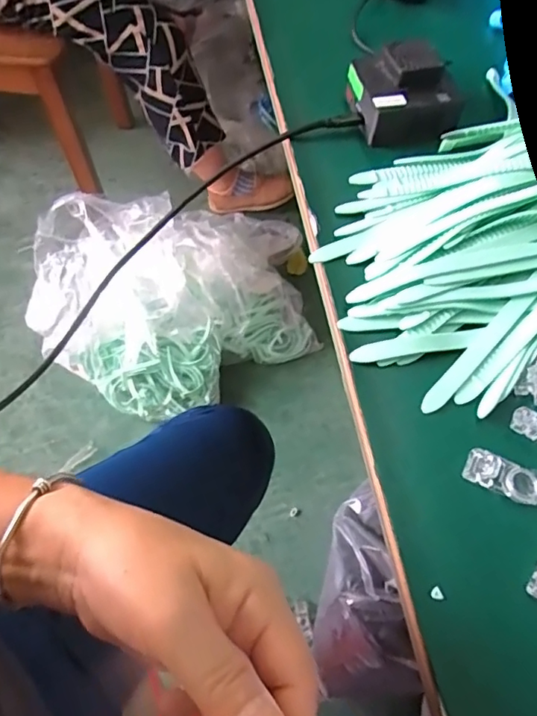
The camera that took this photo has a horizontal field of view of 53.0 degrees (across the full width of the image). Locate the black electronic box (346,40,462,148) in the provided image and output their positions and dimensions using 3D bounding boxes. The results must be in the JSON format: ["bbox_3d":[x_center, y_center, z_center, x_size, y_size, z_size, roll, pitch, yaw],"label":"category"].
[{"bbox_3d":[0.112,-0.218,0.436,0.077,0.042,0.068,-12,63,-11],"label":"black electronic box"}]

